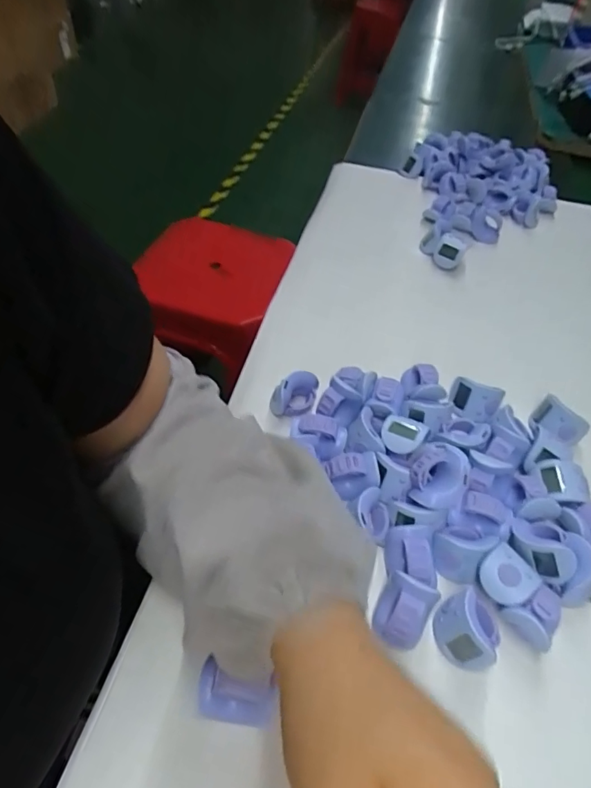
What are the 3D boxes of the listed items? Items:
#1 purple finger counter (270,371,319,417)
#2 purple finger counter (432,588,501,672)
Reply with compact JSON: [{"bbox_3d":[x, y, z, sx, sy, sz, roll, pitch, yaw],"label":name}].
[{"bbox_3d":[-0.001,-0.001,0.395,0.031,0.028,0.032,18,49,10],"label":"purple finger counter"},{"bbox_3d":[0.100,0.134,0.287,0.033,0.028,0.035,23,50,14],"label":"purple finger counter"}]

